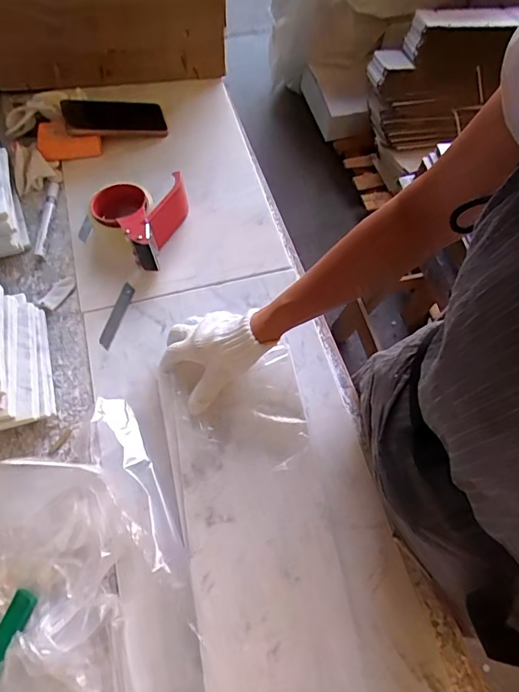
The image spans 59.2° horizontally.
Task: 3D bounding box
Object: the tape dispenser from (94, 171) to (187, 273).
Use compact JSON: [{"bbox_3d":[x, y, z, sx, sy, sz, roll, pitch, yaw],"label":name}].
[{"bbox_3d":[-0.173,-0.184,0.643,0.122,0.060,0.134,20,66,7],"label":"tape dispenser"}]

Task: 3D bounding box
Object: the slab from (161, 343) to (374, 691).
[{"bbox_3d":[0.002,0.220,0.482,0.165,0.028,0.437,-8,65,-2],"label":"slab"}]

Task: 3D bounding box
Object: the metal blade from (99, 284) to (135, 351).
[{"bbox_3d":[-0.190,-0.042,0.613,0.018,0.004,0.102,12,60,3],"label":"metal blade"}]

